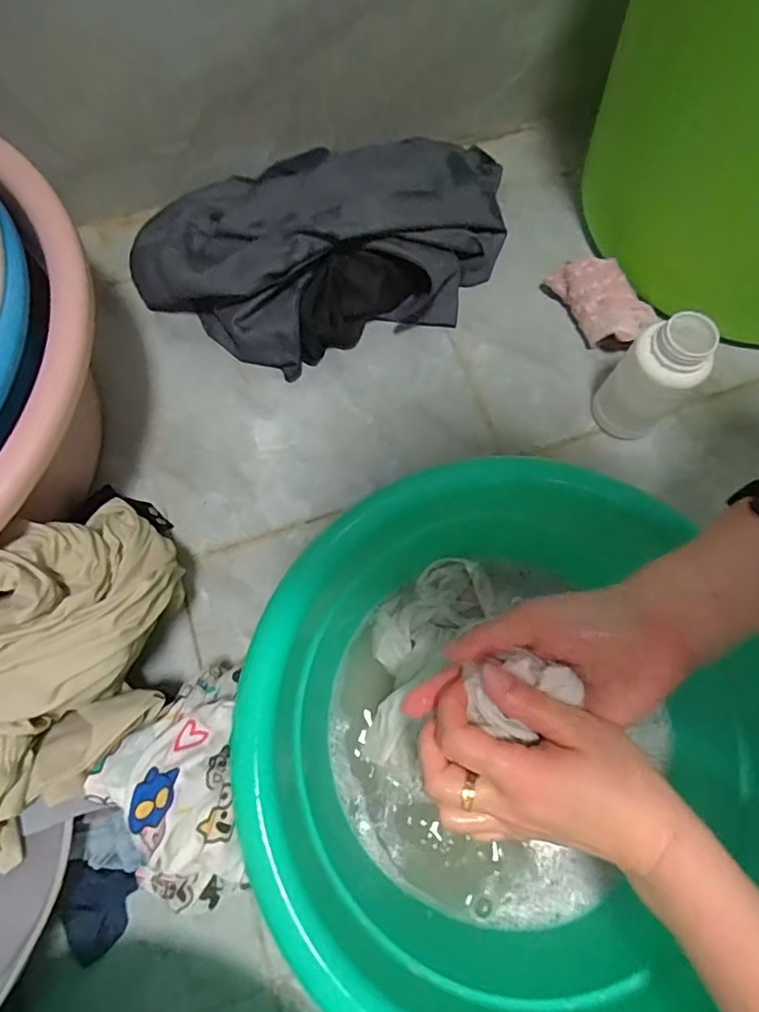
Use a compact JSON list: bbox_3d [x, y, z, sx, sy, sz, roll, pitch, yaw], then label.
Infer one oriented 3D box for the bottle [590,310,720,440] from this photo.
[{"bbox_3d":[0.231,-0.108,0.471,0.058,0.119,0.050,41,72,13],"label":"bottle"}]

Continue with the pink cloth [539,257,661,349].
[{"bbox_3d":[0.218,-0.201,0.548,0.049,0.051,0.106,-24,71,-12],"label":"pink cloth"}]

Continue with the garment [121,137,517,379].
[{"bbox_3d":[-0.044,-0.270,0.538,0.370,0.088,0.228,-21,71,-11],"label":"garment"}]

